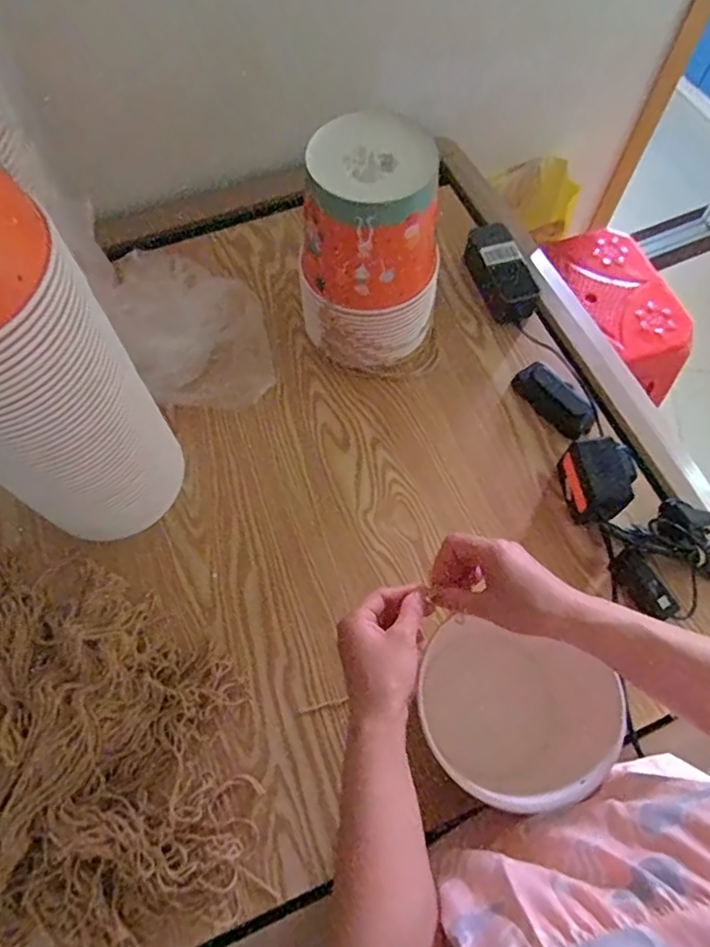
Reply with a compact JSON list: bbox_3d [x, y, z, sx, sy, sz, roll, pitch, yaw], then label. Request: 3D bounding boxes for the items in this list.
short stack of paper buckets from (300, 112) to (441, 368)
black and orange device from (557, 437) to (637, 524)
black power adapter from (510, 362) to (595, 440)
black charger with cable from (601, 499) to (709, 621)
[{"bbox_3d":[0.019,-0.253,0.677,0.152,0.239,0.168,3,66,0],"label":"short stack of paper buckets"},{"bbox_3d":[0.265,0.006,0.652,0.082,0.043,0.085,-24,83,33],"label":"black and orange device"},{"bbox_3d":[0.249,-0.093,0.730,0.041,0.042,0.110,-35,71,-16],"label":"black power adapter"},{"bbox_3d":[0.365,0.085,0.639,0.180,0.039,0.117,-15,67,-8],"label":"black charger with cable"}]

